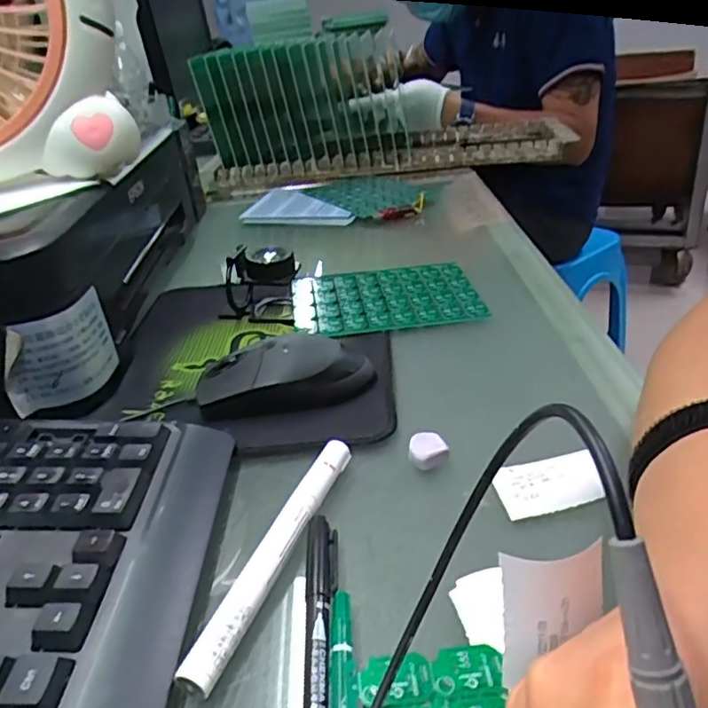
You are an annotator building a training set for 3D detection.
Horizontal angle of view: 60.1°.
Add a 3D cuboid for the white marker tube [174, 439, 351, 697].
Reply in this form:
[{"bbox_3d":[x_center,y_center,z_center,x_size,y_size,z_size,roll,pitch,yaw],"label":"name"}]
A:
[{"bbox_3d":[-0.034,0.091,0.285,0.013,0.015,0.144,7,33,22],"label":"white marker tube"}]

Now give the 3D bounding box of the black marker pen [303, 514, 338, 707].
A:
[{"bbox_3d":[-0.013,0.118,0.240,0.012,0.011,0.139,-5,30,2],"label":"black marker pen"}]

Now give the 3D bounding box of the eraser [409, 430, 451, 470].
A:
[{"bbox_3d":[0.042,0.054,0.340,0.021,0.013,0.020,-3,30,5],"label":"eraser"}]

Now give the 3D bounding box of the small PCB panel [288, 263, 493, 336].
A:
[{"bbox_3d":[0.025,-0.048,0.515,0.149,0.005,0.104,-6,33,-2],"label":"small PCB panel"}]

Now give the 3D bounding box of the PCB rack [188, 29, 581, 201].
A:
[{"bbox_3d":[0.033,-0.350,0.862,0.515,0.169,0.183,-8,30,-3],"label":"PCB rack"}]

